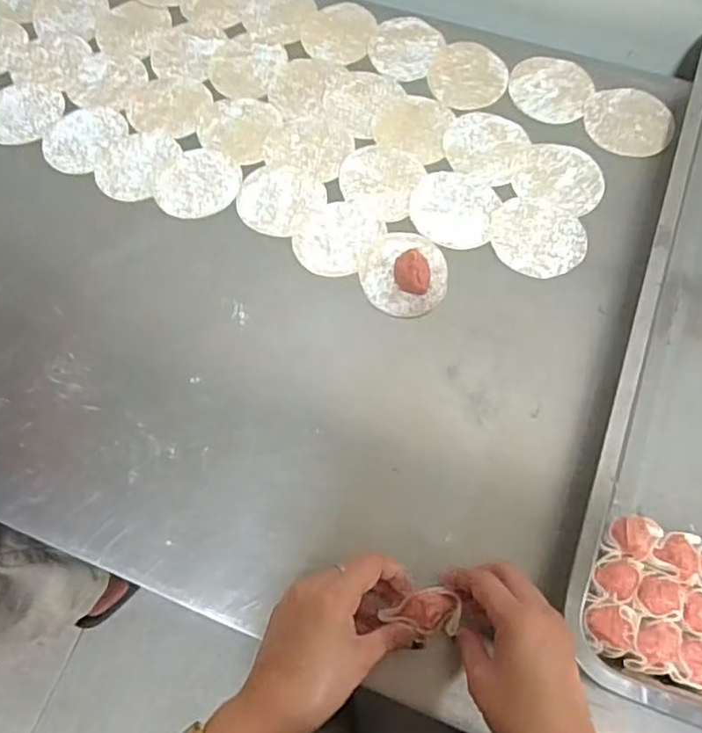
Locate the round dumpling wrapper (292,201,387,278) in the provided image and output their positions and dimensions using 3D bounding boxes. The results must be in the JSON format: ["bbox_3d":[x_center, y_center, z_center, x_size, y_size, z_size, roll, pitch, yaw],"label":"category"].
[{"bbox_3d":[-0.014,-0.116,0.551,0.066,0.004,0.078,29,74,12],"label":"round dumpling wrapper"}]

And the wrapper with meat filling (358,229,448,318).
[{"bbox_3d":[0.046,-0.086,0.526,0.074,0.028,0.079,6,71,4],"label":"wrapper with meat filling"}]

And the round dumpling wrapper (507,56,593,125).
[{"bbox_3d":[0.192,-0.270,0.600,0.078,0.004,0.076,-1,70,2],"label":"round dumpling wrapper"}]

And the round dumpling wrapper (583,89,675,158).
[{"bbox_3d":[0.262,-0.231,0.584,0.081,0.005,0.072,4,70,3],"label":"round dumpling wrapper"}]

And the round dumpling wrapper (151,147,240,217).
[{"bbox_3d":[-0.144,-0.172,0.580,0.080,0.004,0.071,-33,72,-10],"label":"round dumpling wrapper"}]

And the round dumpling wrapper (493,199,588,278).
[{"bbox_3d":[0.163,-0.113,0.542,0.082,0.004,0.071,31,74,12],"label":"round dumpling wrapper"}]

